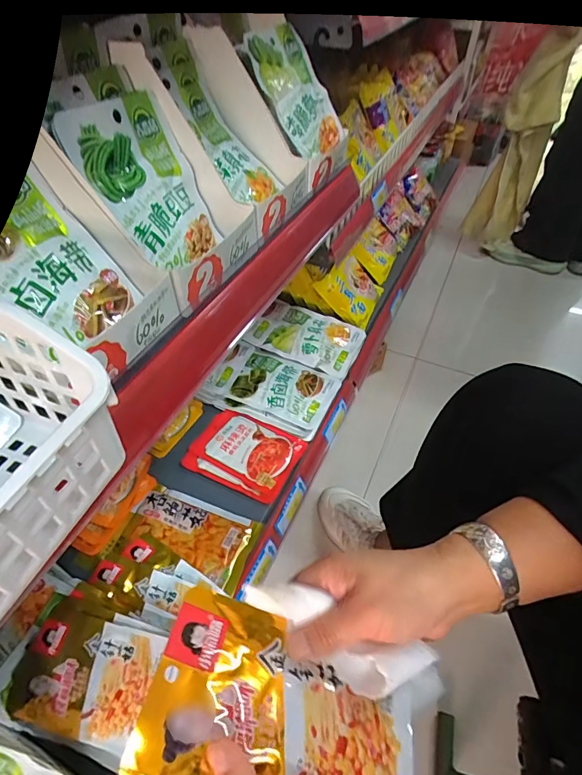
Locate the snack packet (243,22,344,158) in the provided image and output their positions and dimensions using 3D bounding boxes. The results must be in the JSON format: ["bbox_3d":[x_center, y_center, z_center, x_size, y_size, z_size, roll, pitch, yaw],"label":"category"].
[{"bbox_3d":[0.007,-0.312,0.450,0.013,0.124,0.098,-9,37,46],"label":"snack packet"}]

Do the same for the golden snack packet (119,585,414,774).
[{"bbox_3d":[-0.003,0.190,0.250,0.156,0.007,0.096,21,39,-3],"label":"golden snack packet"}]

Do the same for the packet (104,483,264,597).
[{"bbox_3d":[-0.143,0.201,0.580,0.180,0.017,0.109,16,49,12],"label":"packet"}]

